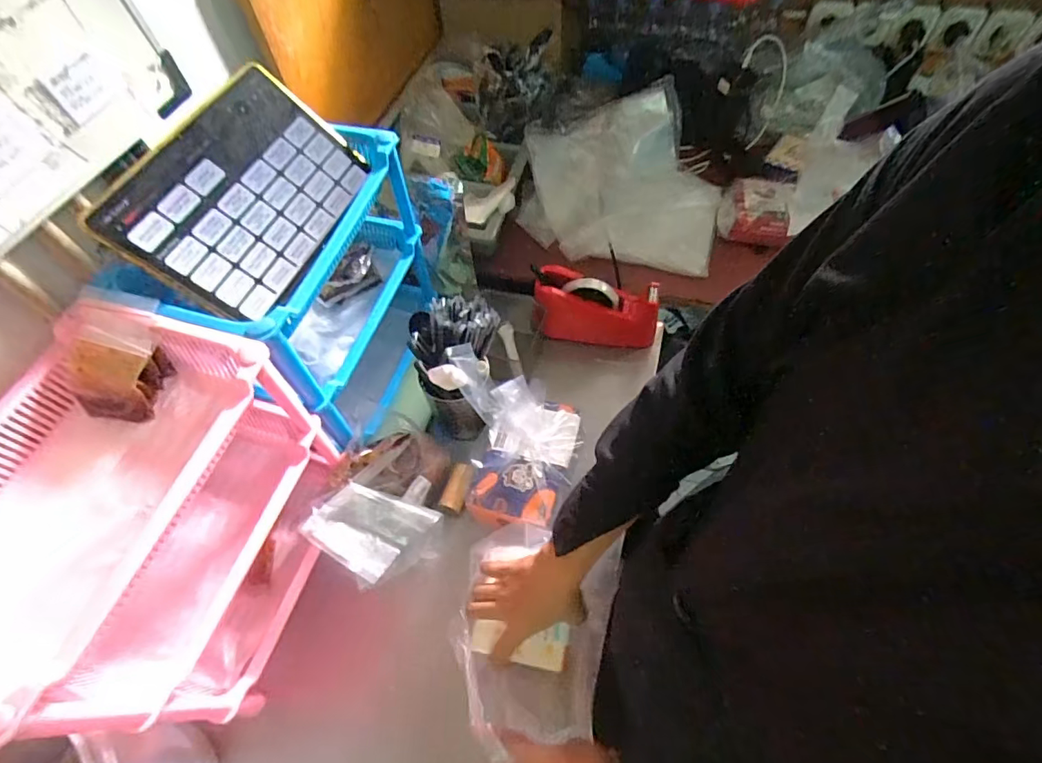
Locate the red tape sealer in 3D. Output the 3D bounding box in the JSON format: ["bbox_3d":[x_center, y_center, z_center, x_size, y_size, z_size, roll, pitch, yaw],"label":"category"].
[{"bbox_3d":[0.122,-0.115,0.812,0.195,0.099,0.076,12,59,10],"label":"red tape sealer"}]

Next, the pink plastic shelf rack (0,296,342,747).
[{"bbox_3d":[-0.363,0.150,0.519,0.210,0.338,0.302,14,59,11],"label":"pink plastic shelf rack"}]

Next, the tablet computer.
[{"bbox_3d":[-0.282,-0.202,0.526,0.164,0.013,0.254,35,62,-28],"label":"tablet computer"}]

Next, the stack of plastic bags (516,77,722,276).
[{"bbox_3d":[0.181,-0.368,0.911,0.346,0.157,0.325,3,58,4],"label":"stack of plastic bags"}]

